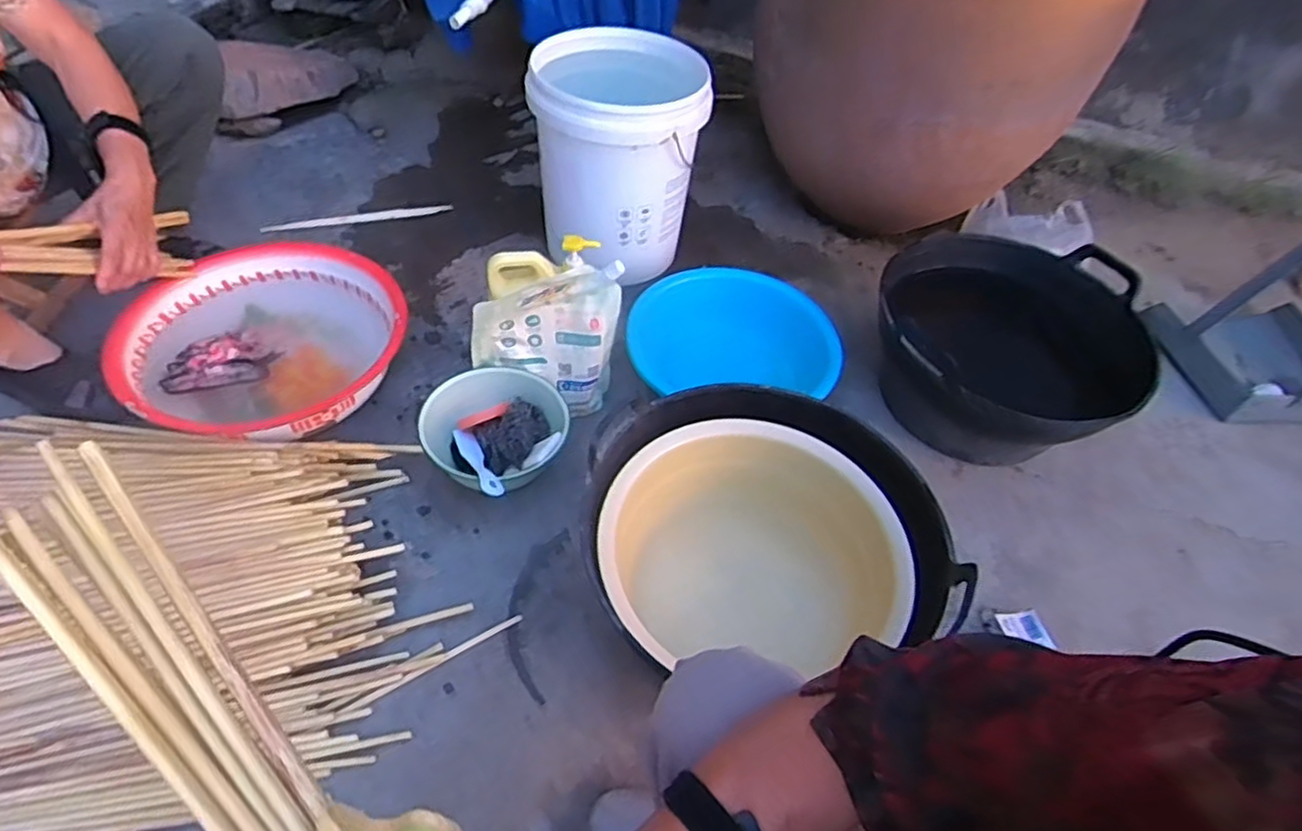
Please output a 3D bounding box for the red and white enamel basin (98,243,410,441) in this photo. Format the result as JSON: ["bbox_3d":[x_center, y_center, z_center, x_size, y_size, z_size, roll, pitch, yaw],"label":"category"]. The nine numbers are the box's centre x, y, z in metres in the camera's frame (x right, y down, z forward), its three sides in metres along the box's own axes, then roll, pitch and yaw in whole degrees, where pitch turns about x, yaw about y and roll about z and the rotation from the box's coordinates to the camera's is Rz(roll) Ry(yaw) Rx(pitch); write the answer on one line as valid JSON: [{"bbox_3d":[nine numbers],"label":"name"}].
[{"bbox_3d":[-0.577,-0.101,1.056,0.360,0.119,0.372,3,51,-3],"label":"red and white enamel basin"}]

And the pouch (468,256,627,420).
[{"bbox_3d":[-0.146,-0.091,1.004,0.210,0.240,0.081,-12,54,-14],"label":"pouch"}]

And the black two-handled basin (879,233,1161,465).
[{"bbox_3d":[0.554,-0.088,1.081,0.413,0.205,0.373,12,50,4],"label":"black two-handled basin"}]

